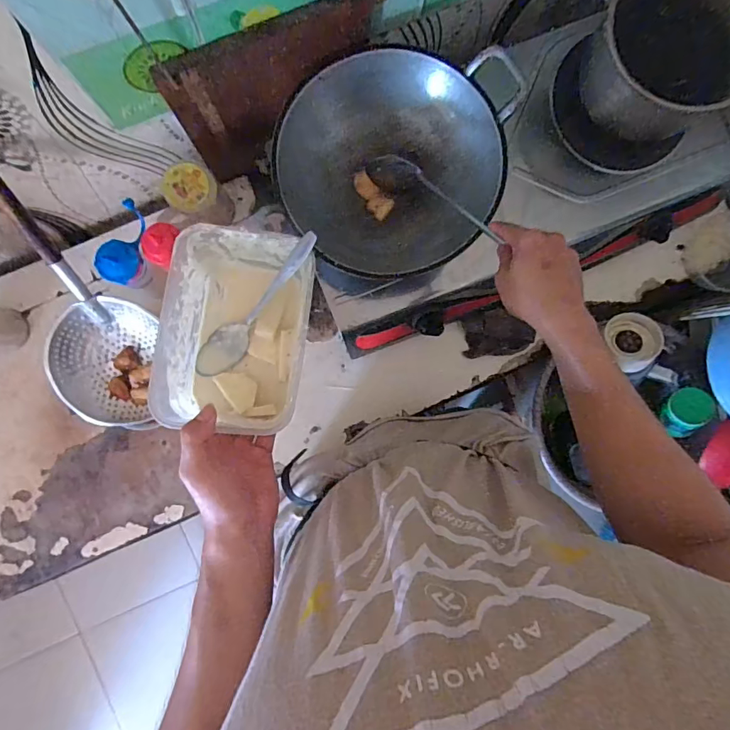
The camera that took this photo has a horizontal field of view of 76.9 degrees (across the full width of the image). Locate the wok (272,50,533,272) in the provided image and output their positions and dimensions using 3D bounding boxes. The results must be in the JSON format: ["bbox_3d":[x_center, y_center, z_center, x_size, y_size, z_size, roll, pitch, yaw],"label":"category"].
[{"bbox_3d":[0.033,-0.275,0.650,0.309,0.105,0.297,6,113,-3],"label":"wok"}]

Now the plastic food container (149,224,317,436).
[{"bbox_3d":[-0.112,-0.031,0.418,0.113,0.079,0.167,8,89,-3],"label":"plastic food container"}]

